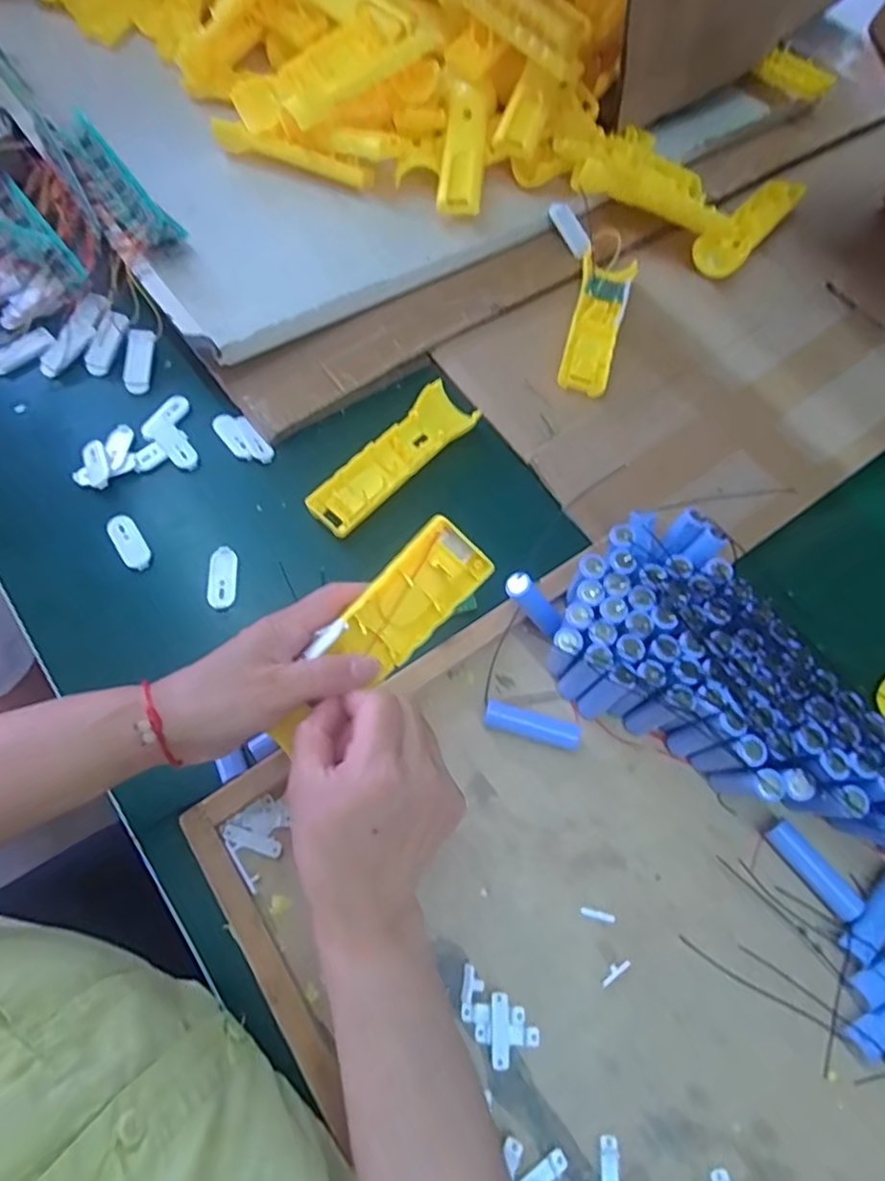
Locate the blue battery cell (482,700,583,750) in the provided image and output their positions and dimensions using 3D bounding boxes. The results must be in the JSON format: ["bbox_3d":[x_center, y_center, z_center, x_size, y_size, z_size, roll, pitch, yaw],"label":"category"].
[{"bbox_3d":[0.062,0.092,0.432,0.067,0.016,0.019,15,67,4],"label":"blue battery cell"}]

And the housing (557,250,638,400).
[{"bbox_3d":[0.141,-0.246,0.578,0.046,0.022,0.148,14,67,4],"label":"housing"}]

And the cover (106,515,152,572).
[{"bbox_3d":[-0.242,-0.037,0.486,0.020,0.008,0.047,-31,71,-14],"label":"cover"}]

